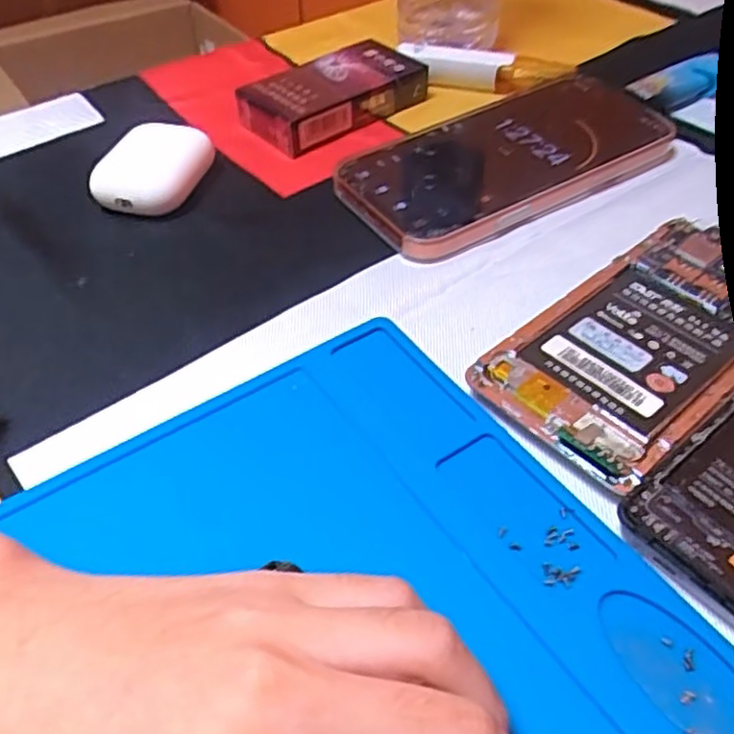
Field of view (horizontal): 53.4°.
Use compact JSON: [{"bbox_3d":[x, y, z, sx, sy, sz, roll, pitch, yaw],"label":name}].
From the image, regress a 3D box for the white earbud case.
[{"bbox_3d":[-0.104,-0.096,0.359,0.037,0.022,0.057,16,50,17],"label":"white earbud case"}]

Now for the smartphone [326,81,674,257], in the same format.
[{"bbox_3d":[0.073,-0.108,0.366,0.173,0.011,0.088,-24,51,-19],"label":"smartphone"}]

